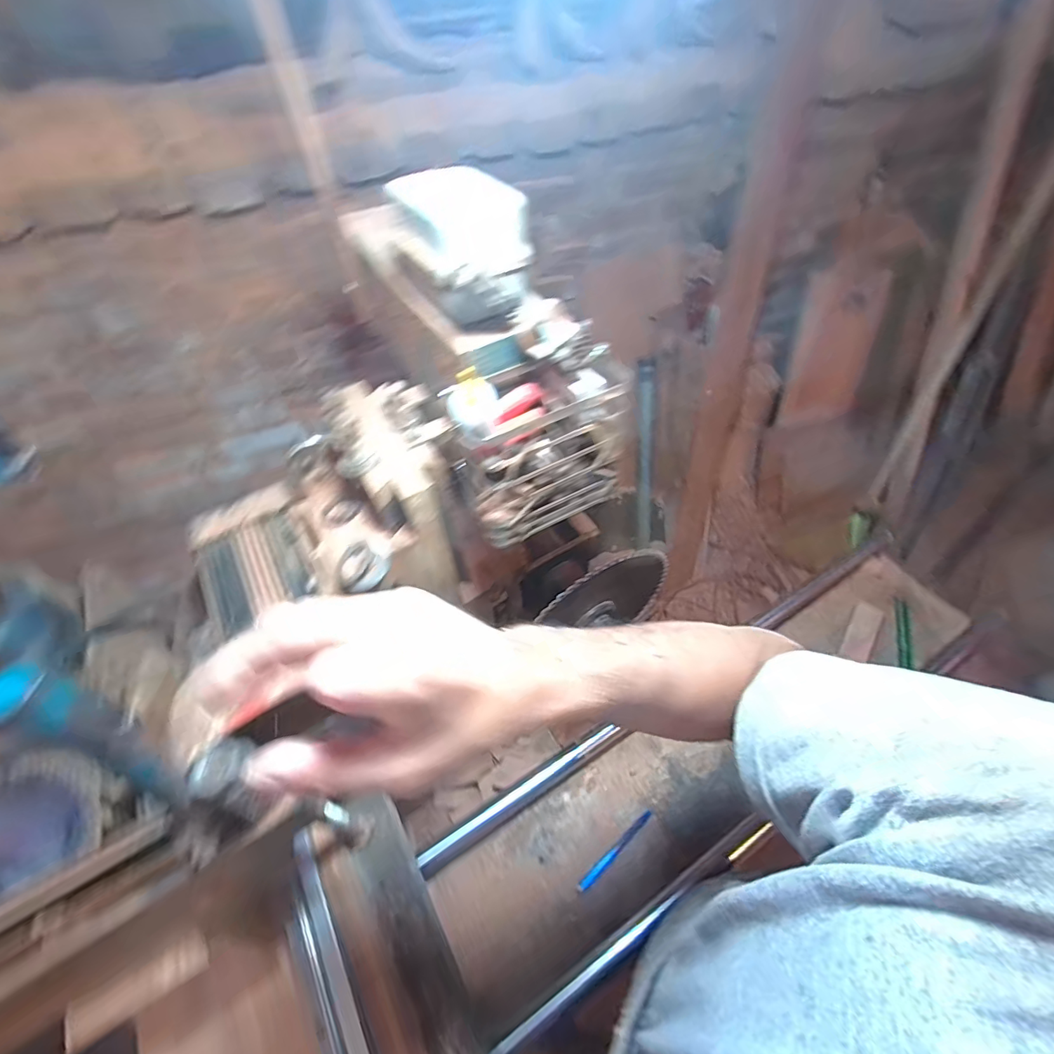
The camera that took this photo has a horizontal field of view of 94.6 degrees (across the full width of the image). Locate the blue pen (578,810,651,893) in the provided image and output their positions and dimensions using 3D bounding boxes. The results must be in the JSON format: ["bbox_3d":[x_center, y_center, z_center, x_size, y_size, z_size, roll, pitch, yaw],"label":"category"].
[{"bbox_3d":[0.121,0.441,0.664,0.136,0.007,0.013,-34,57,-22],"label":"blue pen"}]

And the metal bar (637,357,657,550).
[{"bbox_3d":[0.359,-0.201,1.477,0.050,0.585,0.033,-7,29,-2],"label":"metal bar"}]

